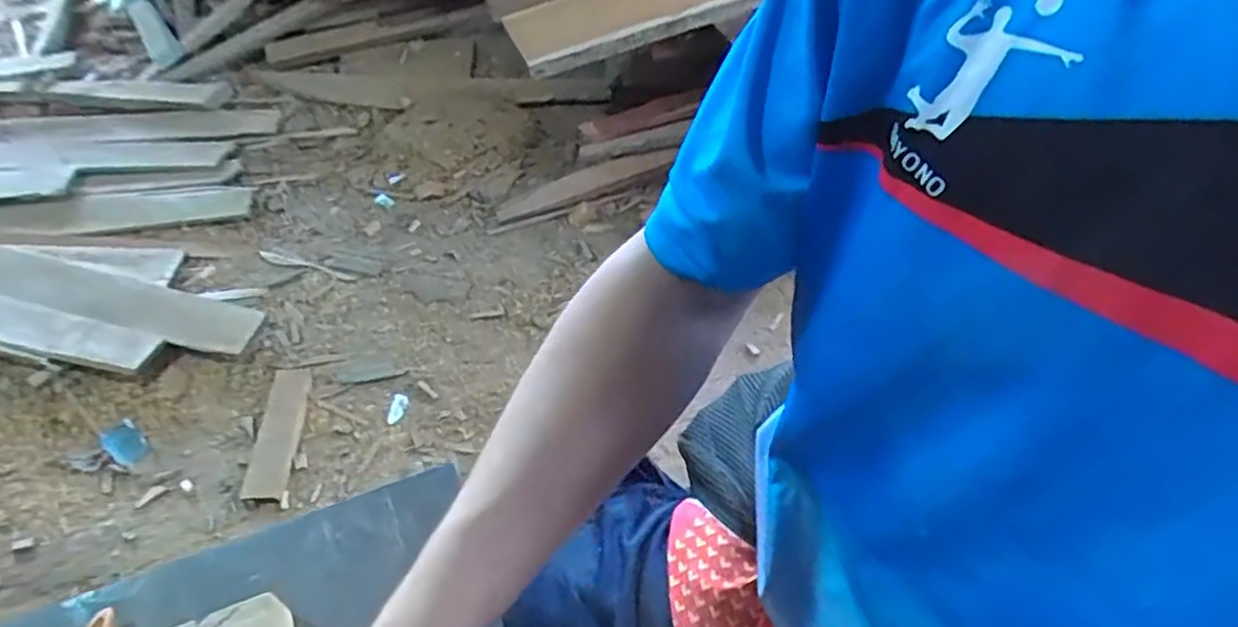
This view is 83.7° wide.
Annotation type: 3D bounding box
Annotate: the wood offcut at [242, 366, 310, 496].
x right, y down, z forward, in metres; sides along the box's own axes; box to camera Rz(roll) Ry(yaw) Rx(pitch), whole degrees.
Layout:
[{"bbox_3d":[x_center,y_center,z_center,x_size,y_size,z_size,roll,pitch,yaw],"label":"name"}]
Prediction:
[{"bbox_3d":[-0.702,0.241,1.431,0.079,0.022,0.276,7,65,-10],"label":"wood offcut"}]

